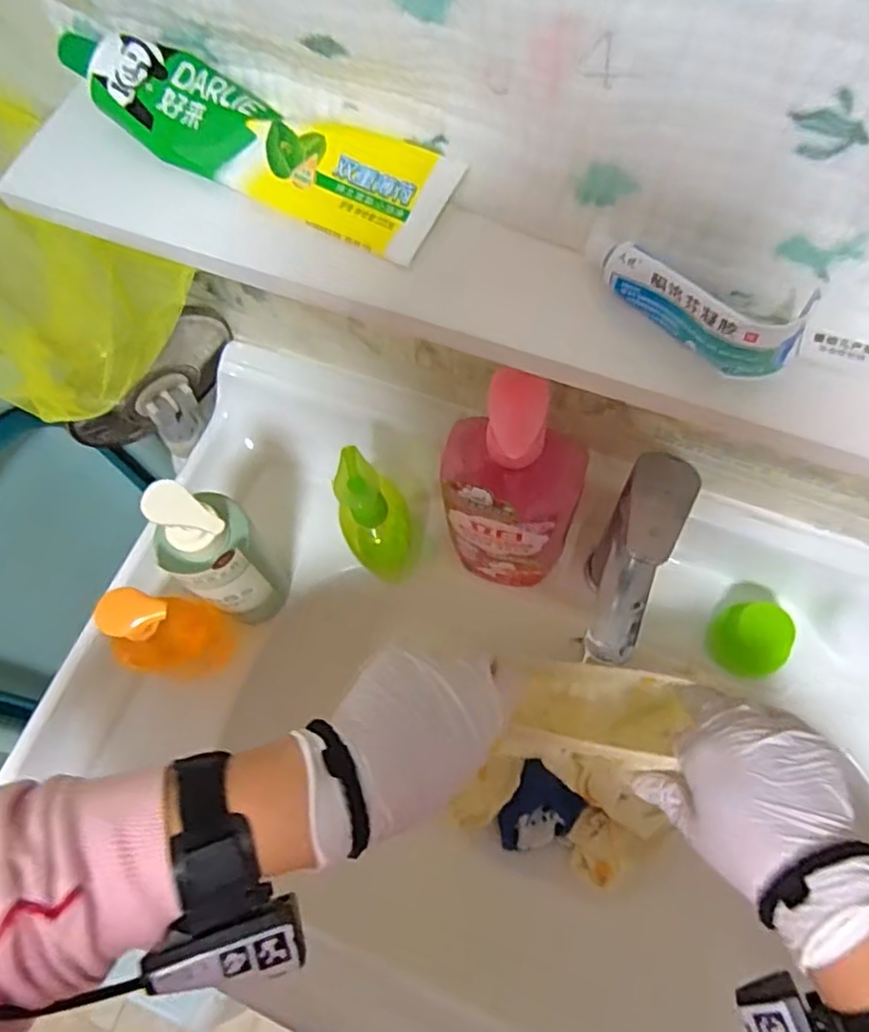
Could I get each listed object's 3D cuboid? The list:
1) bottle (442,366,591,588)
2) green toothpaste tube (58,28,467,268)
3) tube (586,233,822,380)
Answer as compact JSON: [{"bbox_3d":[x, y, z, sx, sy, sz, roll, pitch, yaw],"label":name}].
[{"bbox_3d":[0.047,-0.010,0.493,0.092,0.255,0.055,27,70,13],"label":"bottle"},{"bbox_3d":[-0.082,-0.179,0.321,0.187,0.030,0.052,27,70,14],"label":"green toothpaste tube"},{"bbox_3d":[0.102,-0.085,0.273,0.090,0.025,0.040,19,68,11],"label":"tube"}]

